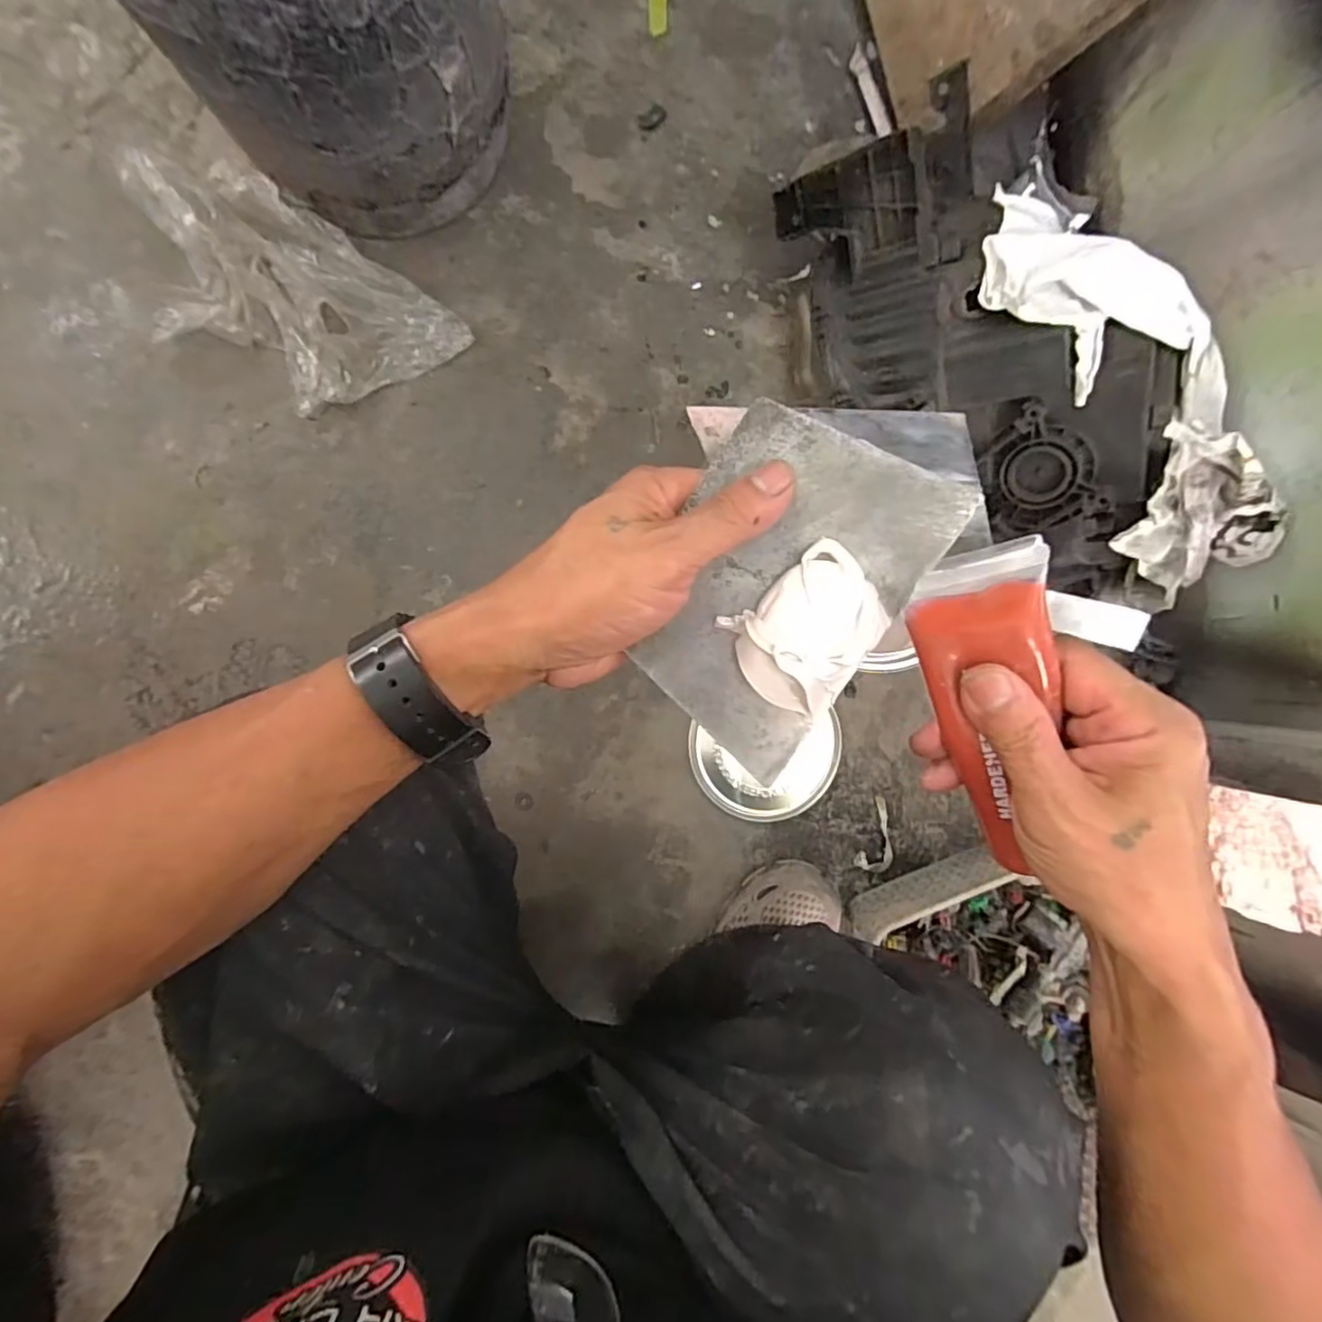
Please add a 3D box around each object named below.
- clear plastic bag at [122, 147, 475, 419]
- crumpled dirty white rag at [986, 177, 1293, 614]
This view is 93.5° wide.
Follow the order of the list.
[{"bbox_3d":[-0.353,-0.338,0.578,0.291,0.072,0.174,33,86,-5],"label":"clear plastic bag"},{"bbox_3d":[0.385,-0.217,0.523,0.129,0.090,0.377,-35,93,-5],"label":"crumpled dirty white rag"}]

